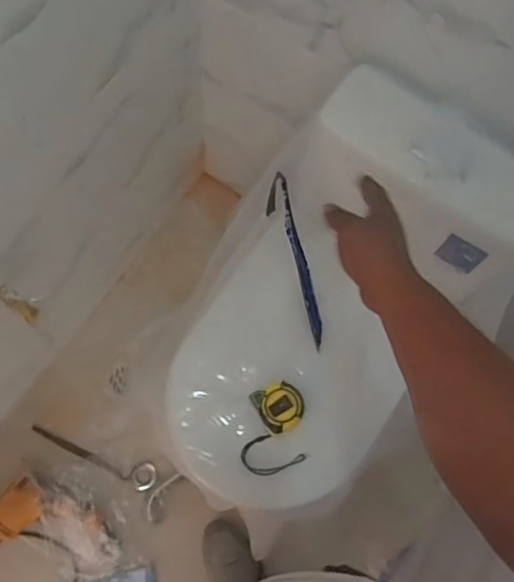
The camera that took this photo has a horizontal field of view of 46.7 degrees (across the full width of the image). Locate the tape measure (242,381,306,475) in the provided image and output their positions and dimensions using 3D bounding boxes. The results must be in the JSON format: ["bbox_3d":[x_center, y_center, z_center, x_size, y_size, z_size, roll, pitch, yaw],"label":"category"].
[{"bbox_3d":[0.024,0.201,0.868,0.089,0.031,0.125,-1,72,-5],"label":"tape measure"}]

